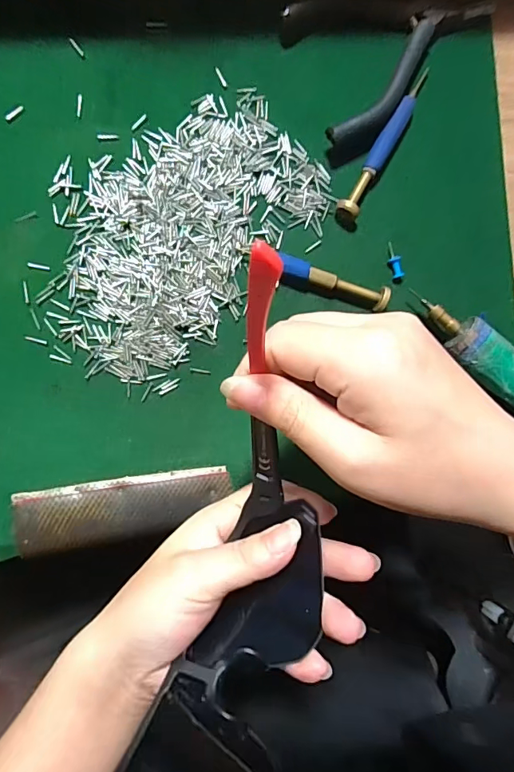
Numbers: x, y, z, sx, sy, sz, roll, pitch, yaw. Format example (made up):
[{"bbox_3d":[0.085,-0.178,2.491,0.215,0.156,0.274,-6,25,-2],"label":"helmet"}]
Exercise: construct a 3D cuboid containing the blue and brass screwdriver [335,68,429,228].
[{"bbox_3d":[0.080,-0.150,0.288,0.014,0.011,0.111,29,85,-8],"label":"blue and brass screwdriver"}]

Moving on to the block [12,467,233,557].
[{"bbox_3d":[-0.074,0.070,0.265,0.116,0.007,0.035,-7,91,-10],"label":"block"}]

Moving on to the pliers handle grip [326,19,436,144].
[{"bbox_3d":[0.080,-0.181,0.285,0.022,0.015,0.102,40,83,-7],"label":"pliers handle grip"}]

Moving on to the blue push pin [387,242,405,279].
[{"bbox_3d":[0.086,-0.079,0.292,0.007,0.006,0.023,-22,93,-9],"label":"blue push pin"}]

